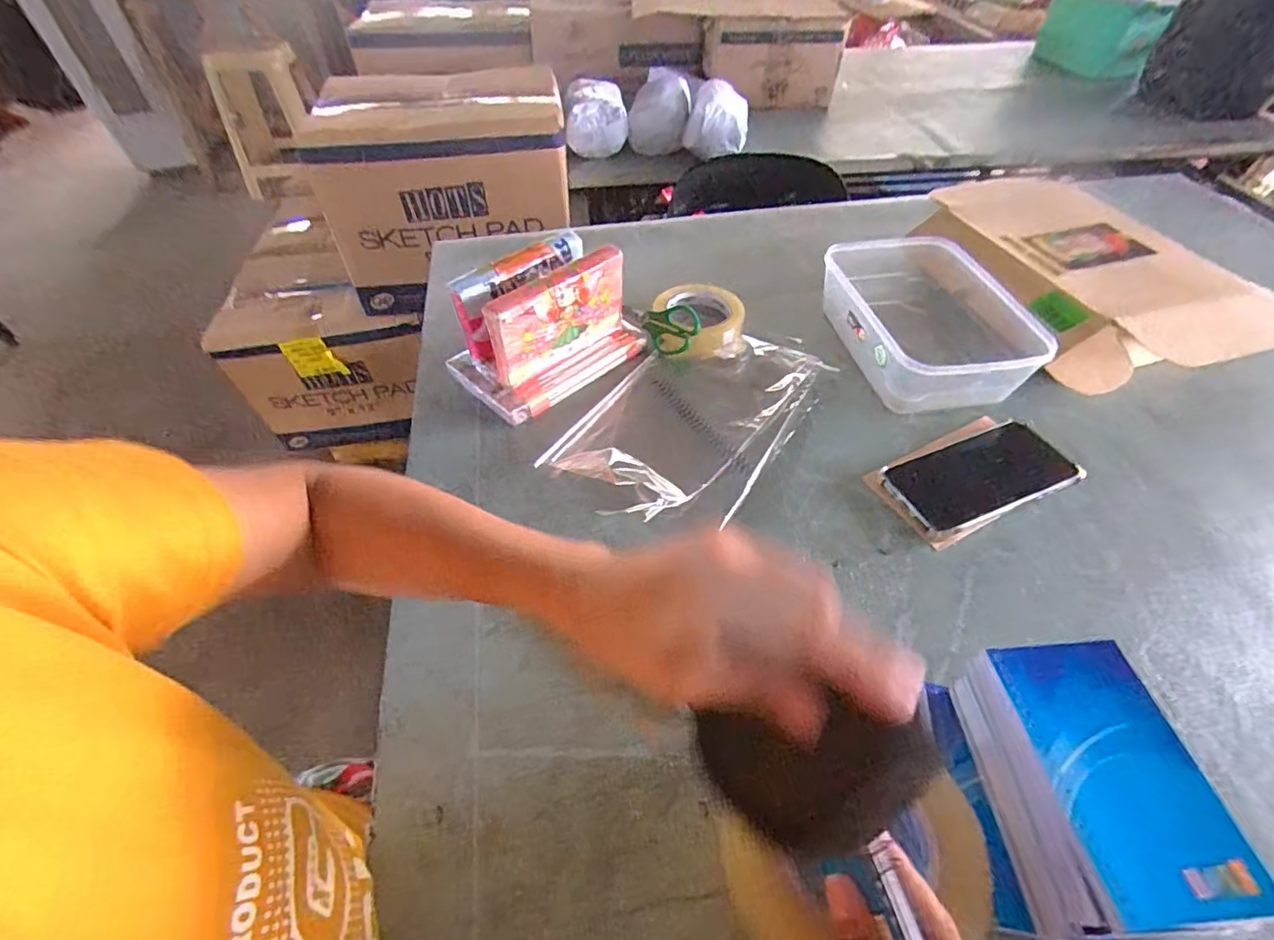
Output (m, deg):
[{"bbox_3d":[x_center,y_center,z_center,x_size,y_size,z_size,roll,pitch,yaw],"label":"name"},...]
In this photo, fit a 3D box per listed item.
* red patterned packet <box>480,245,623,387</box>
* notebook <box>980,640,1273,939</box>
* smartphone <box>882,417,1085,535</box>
[{"bbox_3d":[-0.079,-0.149,0.563,0.151,0.099,0.029,-36,58,-25],"label":"red patterned packet"},{"bbox_3d":[0.250,0.156,0.293,0.080,0.012,0.128,-6,51,-3],"label":"notebook"},{"bbox_3d":[0.309,0.002,0.502,0.166,0.010,0.080,-19,52,-12],"label":"smartphone"}]

